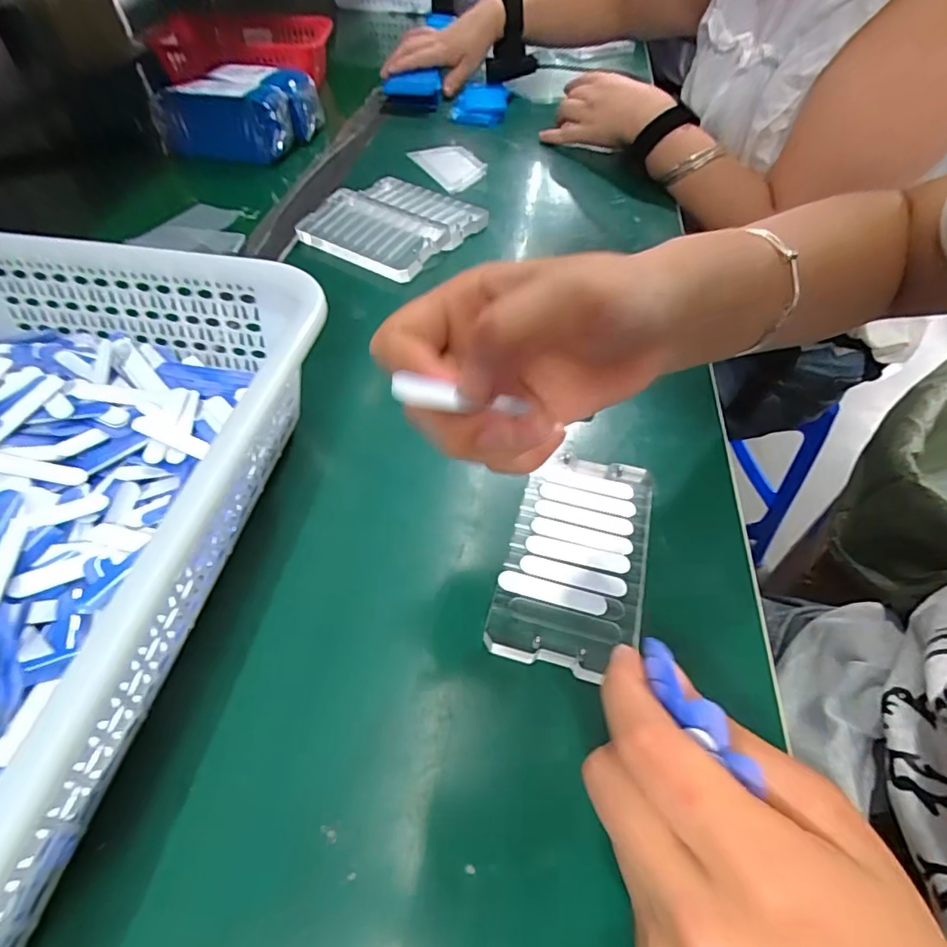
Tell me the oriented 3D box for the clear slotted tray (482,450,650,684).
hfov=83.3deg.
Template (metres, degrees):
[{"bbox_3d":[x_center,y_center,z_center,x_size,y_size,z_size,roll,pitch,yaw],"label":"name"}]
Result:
[{"bbox_3d":[0.053,0.040,0.272,0.066,0.010,0.121,14,51,10],"label":"clear slotted tray"}]

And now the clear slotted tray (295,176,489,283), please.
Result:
[{"bbox_3d":[-0.070,-0.231,0.480,0.121,0.020,0.130,25,54,19],"label":"clear slotted tray"}]

